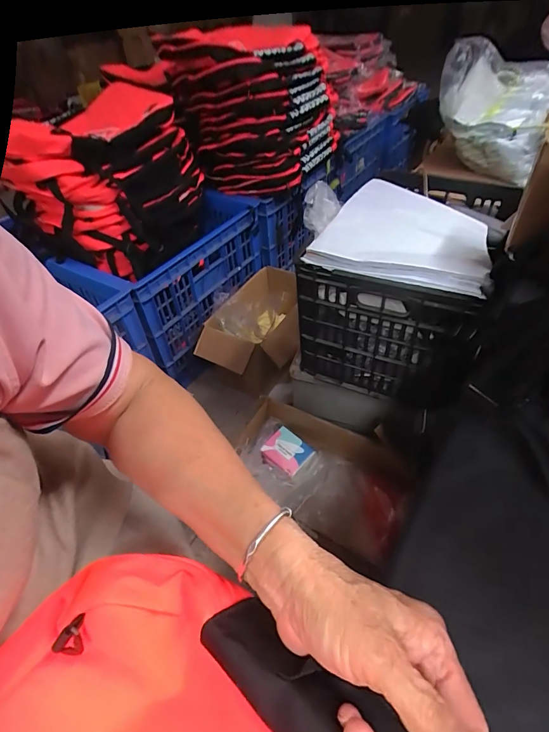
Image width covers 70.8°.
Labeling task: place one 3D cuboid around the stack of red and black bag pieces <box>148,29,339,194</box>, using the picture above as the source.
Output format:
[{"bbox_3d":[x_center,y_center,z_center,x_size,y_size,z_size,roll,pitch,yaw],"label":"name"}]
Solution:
[{"bbox_3d":[-0.047,-0.906,1.381,0.433,0.418,0.453,31,56,31],"label":"stack of red and black bag pieces"}]

